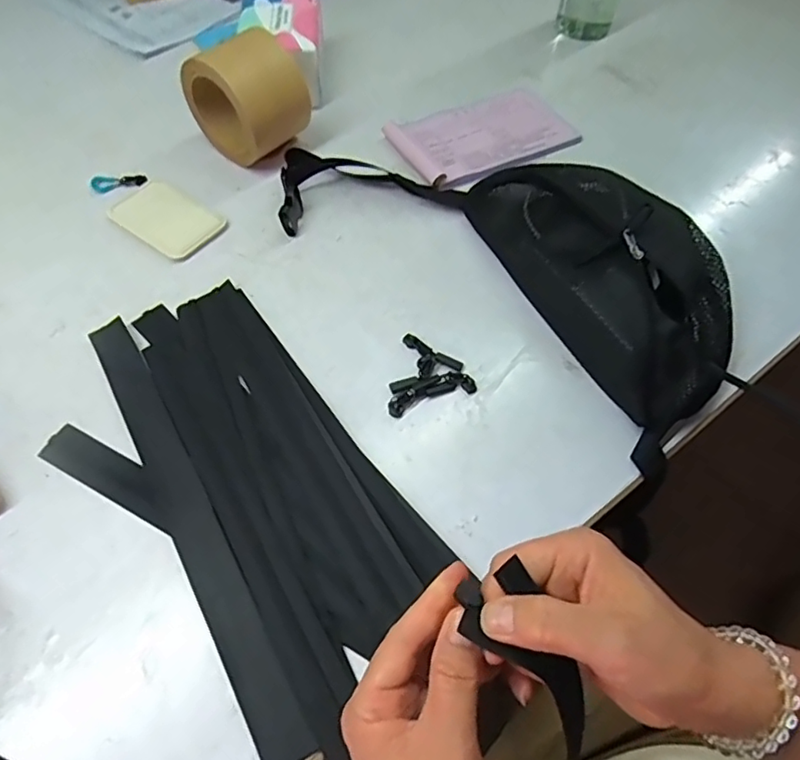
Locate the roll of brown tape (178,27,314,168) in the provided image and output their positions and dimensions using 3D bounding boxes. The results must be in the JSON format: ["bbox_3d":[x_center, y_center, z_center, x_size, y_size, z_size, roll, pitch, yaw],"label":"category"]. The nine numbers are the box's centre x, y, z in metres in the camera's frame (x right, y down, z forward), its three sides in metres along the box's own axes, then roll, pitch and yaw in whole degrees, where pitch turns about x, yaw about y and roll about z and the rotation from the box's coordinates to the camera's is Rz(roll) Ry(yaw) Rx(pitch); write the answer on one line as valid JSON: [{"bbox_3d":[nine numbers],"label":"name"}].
[{"bbox_3d":[-0.152,-0.283,0.575,0.109,0.109,0.081,40,65,21],"label":"roll of brown tape"}]

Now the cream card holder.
[{"bbox_3d":[-0.226,-0.157,0.552,0.100,0.008,0.065,32,62,17],"label":"cream card holder"}]

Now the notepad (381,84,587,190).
[{"bbox_3d":[0.095,-0.265,0.619,0.186,0.017,0.118,-25,62,-17],"label":"notepad"}]

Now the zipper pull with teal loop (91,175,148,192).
[{"bbox_3d":[-0.286,-0.203,0.582,0.053,0.006,0.017,-11,59,-9],"label":"zipper pull with teal loop"}]

